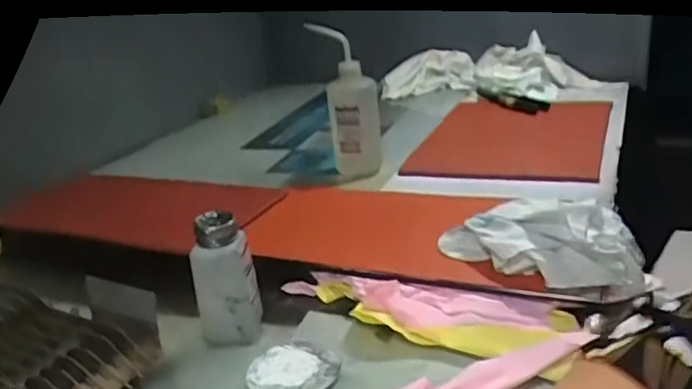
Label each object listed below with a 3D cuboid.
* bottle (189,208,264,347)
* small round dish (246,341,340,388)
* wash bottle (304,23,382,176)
[{"bbox_3d":[-0.117,0.085,0.627,0.056,0.129,0.048,-3,22,6],"label":"bottle"},{"bbox_3d":[-0.046,0.159,0.585,0.079,0.009,0.078,-5,22,2],"label":"small round dish"},{"bbox_3d":[0.003,-0.124,0.942,0.093,0.222,0.077,-3,22,5],"label":"wash bottle"}]

